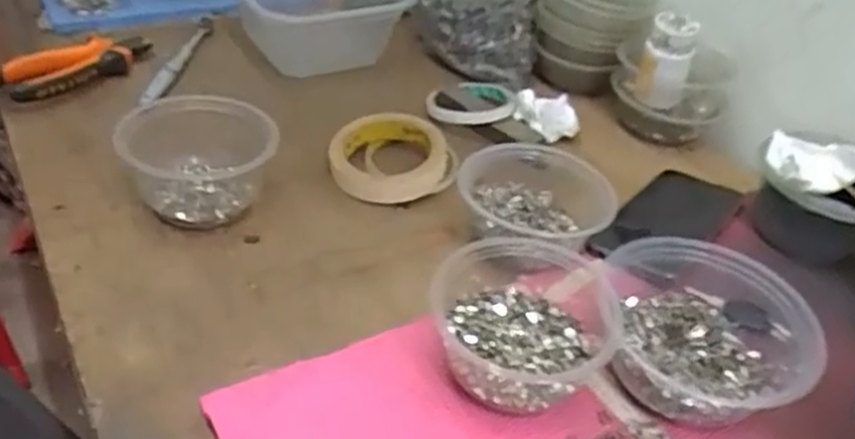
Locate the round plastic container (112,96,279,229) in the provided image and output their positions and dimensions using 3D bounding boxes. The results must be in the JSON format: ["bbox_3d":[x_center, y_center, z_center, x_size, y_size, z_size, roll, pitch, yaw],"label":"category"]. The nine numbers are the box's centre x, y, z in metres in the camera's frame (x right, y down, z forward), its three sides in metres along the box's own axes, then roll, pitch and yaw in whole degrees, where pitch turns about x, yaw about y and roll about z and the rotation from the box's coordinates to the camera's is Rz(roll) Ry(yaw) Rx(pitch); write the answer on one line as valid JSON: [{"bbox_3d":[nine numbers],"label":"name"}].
[{"bbox_3d":[-0.179,-0.049,0.577,0.111,0.072,0.111,-5,41,-16],"label":"round plastic container"}]

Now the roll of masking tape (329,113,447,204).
[{"bbox_3d":[-0.035,-0.056,0.643,0.097,0.035,0.097,5,39,-4],"label":"roll of masking tape"}]

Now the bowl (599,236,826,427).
[{"bbox_3d":[0.188,0.070,0.482,0.135,0.058,0.149,5,40,-1],"label":"bowl"}]

